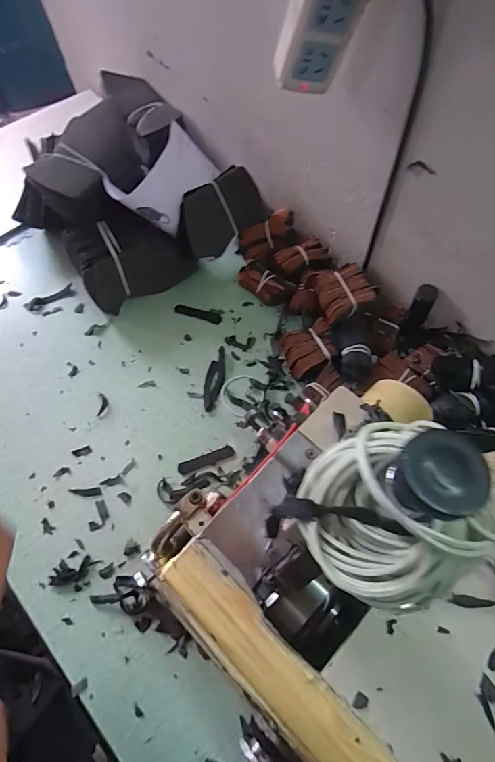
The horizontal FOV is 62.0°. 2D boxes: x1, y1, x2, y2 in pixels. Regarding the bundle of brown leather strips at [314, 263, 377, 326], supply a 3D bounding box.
[{"bbox_3d":[0.121,-0.112,0.516,0.073,0.019,0.062,-27,67,-11],"label":"bundle of brown leather strips"}]

